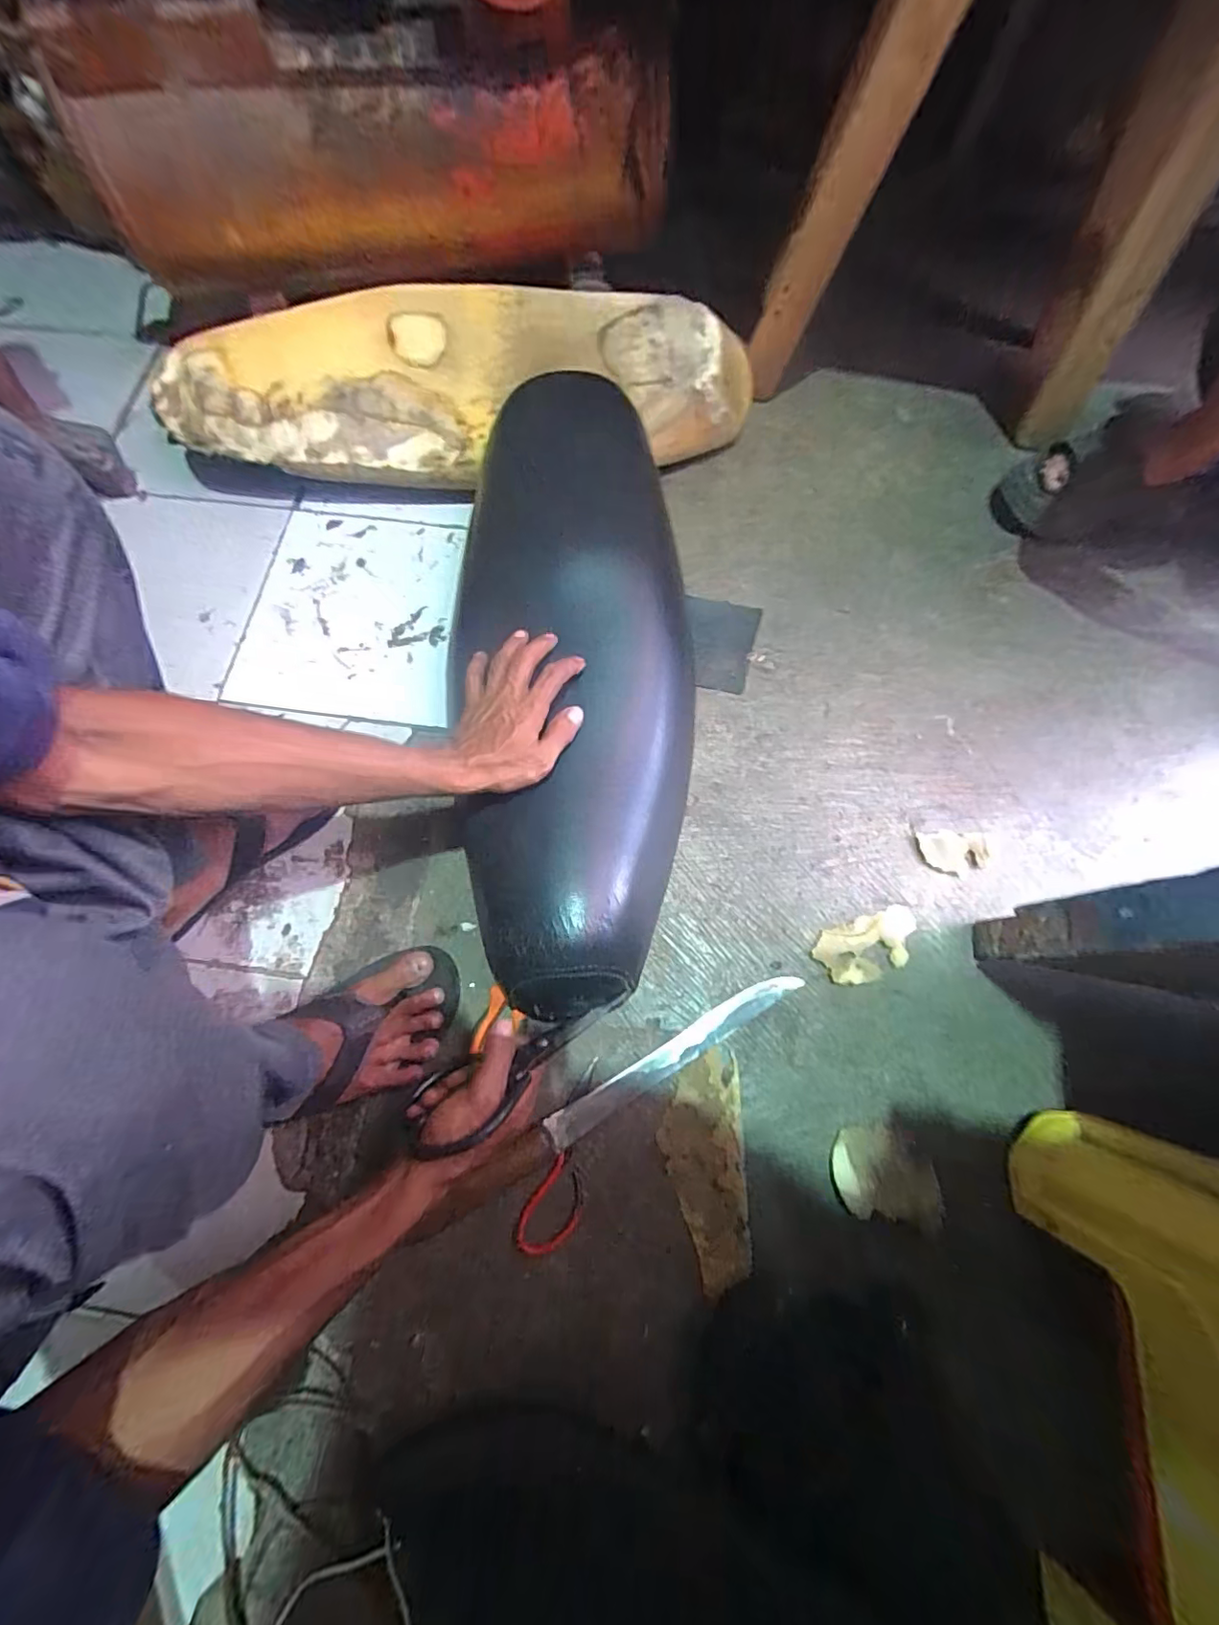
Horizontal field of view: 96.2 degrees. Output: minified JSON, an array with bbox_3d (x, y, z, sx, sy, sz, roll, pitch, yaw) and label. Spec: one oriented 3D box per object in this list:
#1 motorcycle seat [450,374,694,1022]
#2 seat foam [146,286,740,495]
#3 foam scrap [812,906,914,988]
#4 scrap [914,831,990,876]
[{"bbox_3d":[-0.043,-0.145,0.582,0.251,0.113,0.666,-4,73,1],"label":"motorcycle seat"},{"bbox_3d":[-0.188,-0.552,0.720,0.736,0.116,0.223,-3,71,0],"label":"seat foam"},{"bbox_3d":[0.276,0.142,0.578,0.113,0.011,0.061,-18,74,-4],"label":"foam scrap"},{"bbox_3d":[0.382,0.044,0.605,0.074,0.011,0.045,5,74,3],"label":"scrap"}]

